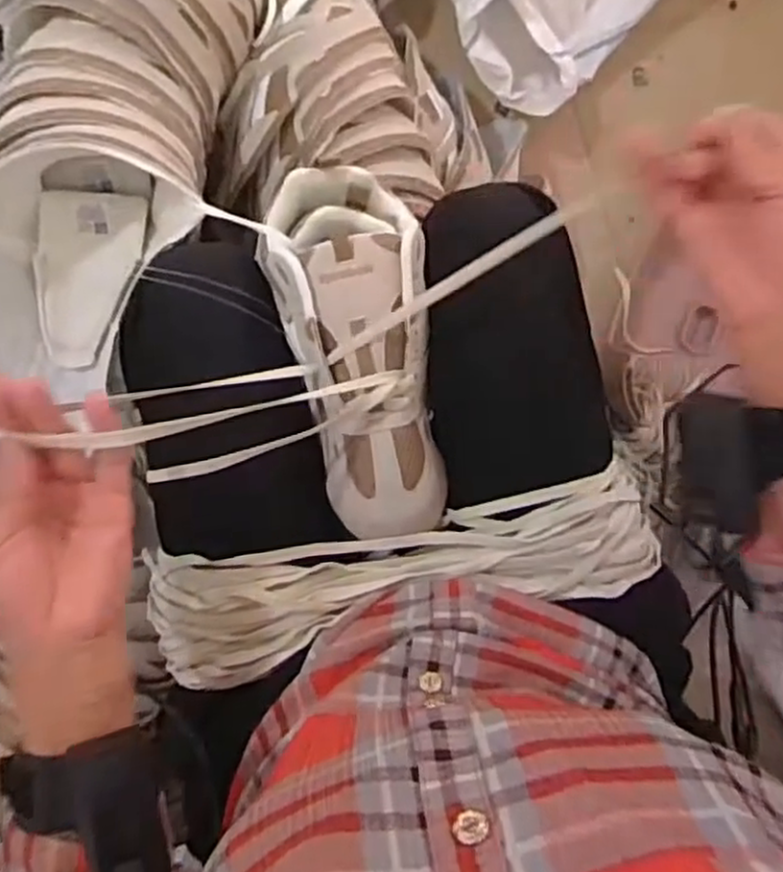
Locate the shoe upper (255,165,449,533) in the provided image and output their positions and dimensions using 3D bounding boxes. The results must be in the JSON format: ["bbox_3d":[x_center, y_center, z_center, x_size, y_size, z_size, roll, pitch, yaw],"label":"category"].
[{"bbox_3d":[-0.020,-0.056,0.499,0.098,0.056,0.249,-12,94,-3],"label":"shoe upper"}]

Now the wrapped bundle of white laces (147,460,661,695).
[{"bbox_3d":[0.006,0.095,0.495,0.349,0.056,0.085,-11,94,-3],"label":"wrapped bundle of white laces"}]

